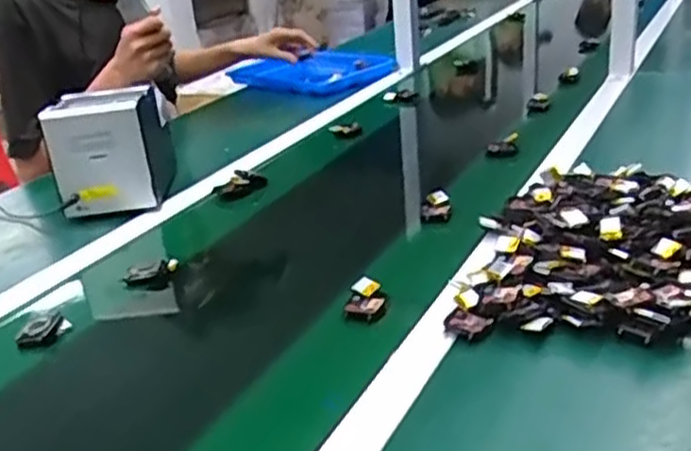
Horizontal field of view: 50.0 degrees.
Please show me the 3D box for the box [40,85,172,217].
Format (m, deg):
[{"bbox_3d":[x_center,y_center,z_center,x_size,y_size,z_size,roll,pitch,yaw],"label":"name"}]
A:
[{"bbox_3d":[-0.316,-0.099,1.009,0.131,0.151,0.129,-7,24,-3],"label":"box"}]

